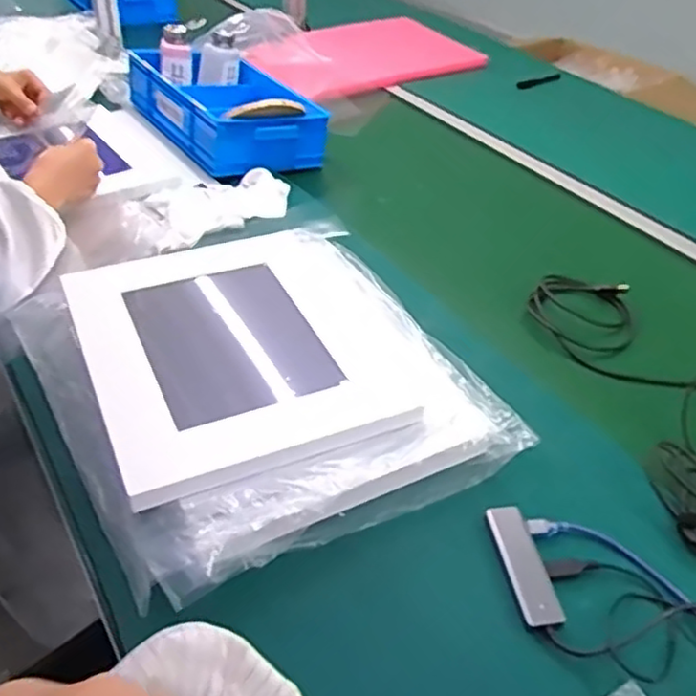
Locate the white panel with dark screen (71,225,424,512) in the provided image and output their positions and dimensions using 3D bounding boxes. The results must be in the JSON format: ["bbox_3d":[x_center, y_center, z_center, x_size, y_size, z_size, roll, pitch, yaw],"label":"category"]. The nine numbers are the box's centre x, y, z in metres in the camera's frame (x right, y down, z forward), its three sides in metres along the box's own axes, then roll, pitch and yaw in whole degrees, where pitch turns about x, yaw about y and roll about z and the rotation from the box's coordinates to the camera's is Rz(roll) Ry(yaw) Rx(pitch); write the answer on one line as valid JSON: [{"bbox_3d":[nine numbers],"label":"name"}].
[{"bbox_3d":[-0.102,-0.012,0.649,0.258,0.022,0.309,-17,44,-20],"label":"white panel with dark screen"}]

